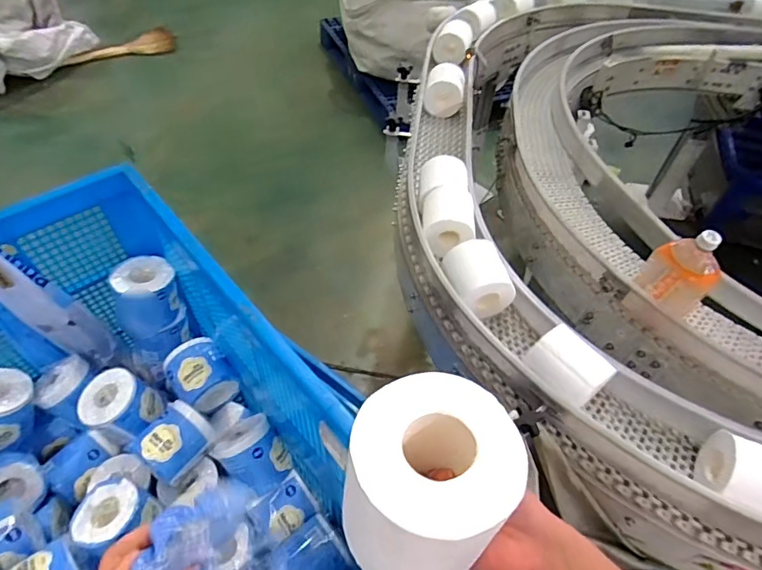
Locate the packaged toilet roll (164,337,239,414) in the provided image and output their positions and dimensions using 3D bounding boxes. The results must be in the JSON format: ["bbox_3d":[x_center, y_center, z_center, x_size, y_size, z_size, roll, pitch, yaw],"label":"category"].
[{"bbox_3d":[-0.345,0.175,0.908,0.106,0.106,0.124,-30,58,-24],"label":"packaged toilet roll"}]

